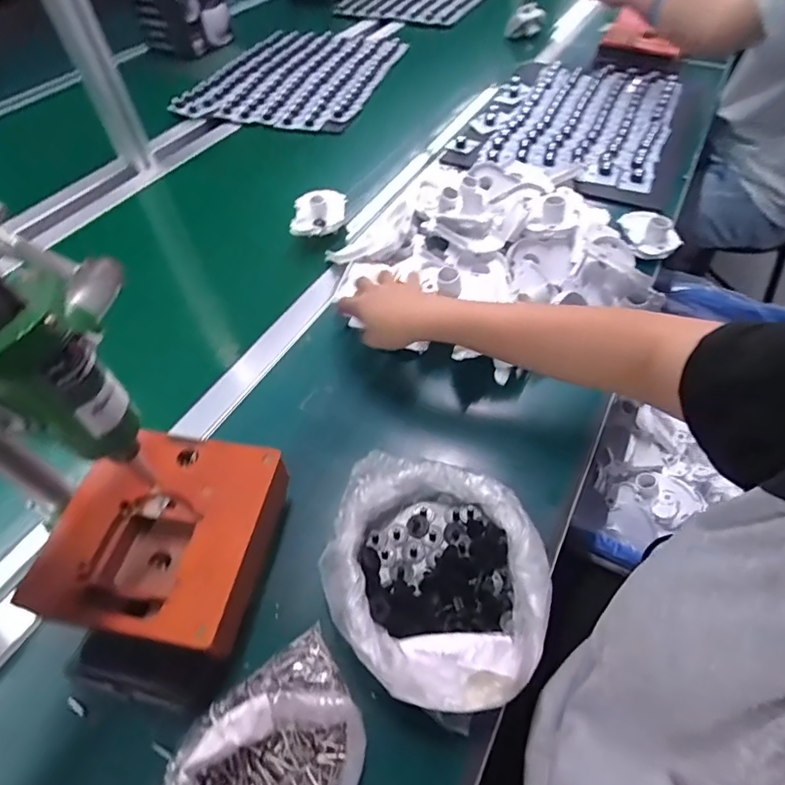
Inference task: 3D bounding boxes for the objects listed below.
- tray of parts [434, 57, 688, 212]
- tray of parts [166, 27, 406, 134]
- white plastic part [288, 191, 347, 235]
[{"bbox_3d":[0.333,-0.481,0.863,0.357,0.052,0.427,24,57,19],"label":"tray of parts"},{"bbox_3d":[-0.194,-0.690,1.035,0.356,0.024,0.445,16,55,14],"label":"tray of parts"},{"bbox_3d":[-0.106,-0.258,0.688,0.076,0.039,0.075,-4,52,-1],"label":"white plastic part"}]

